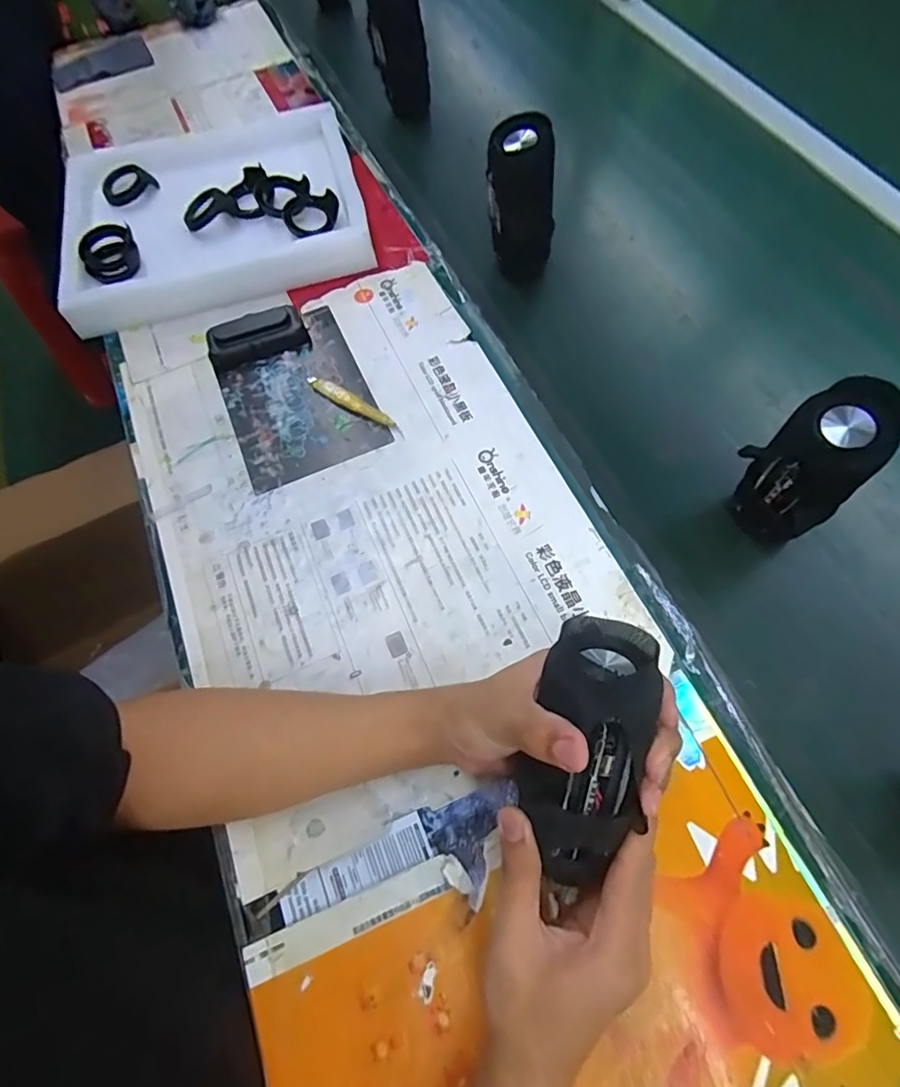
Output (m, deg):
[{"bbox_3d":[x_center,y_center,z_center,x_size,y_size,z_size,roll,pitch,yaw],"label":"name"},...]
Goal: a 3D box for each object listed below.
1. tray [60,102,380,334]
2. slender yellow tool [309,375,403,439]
[{"bbox_3d":[-0.291,-0.418,0.668,0.343,0.039,0.295,-16,65,-3],"label":"tray"},{"bbox_3d":[-0.101,-0.147,0.567,0.126,0.011,0.017,33,72,18],"label":"slender yellow tool"}]

